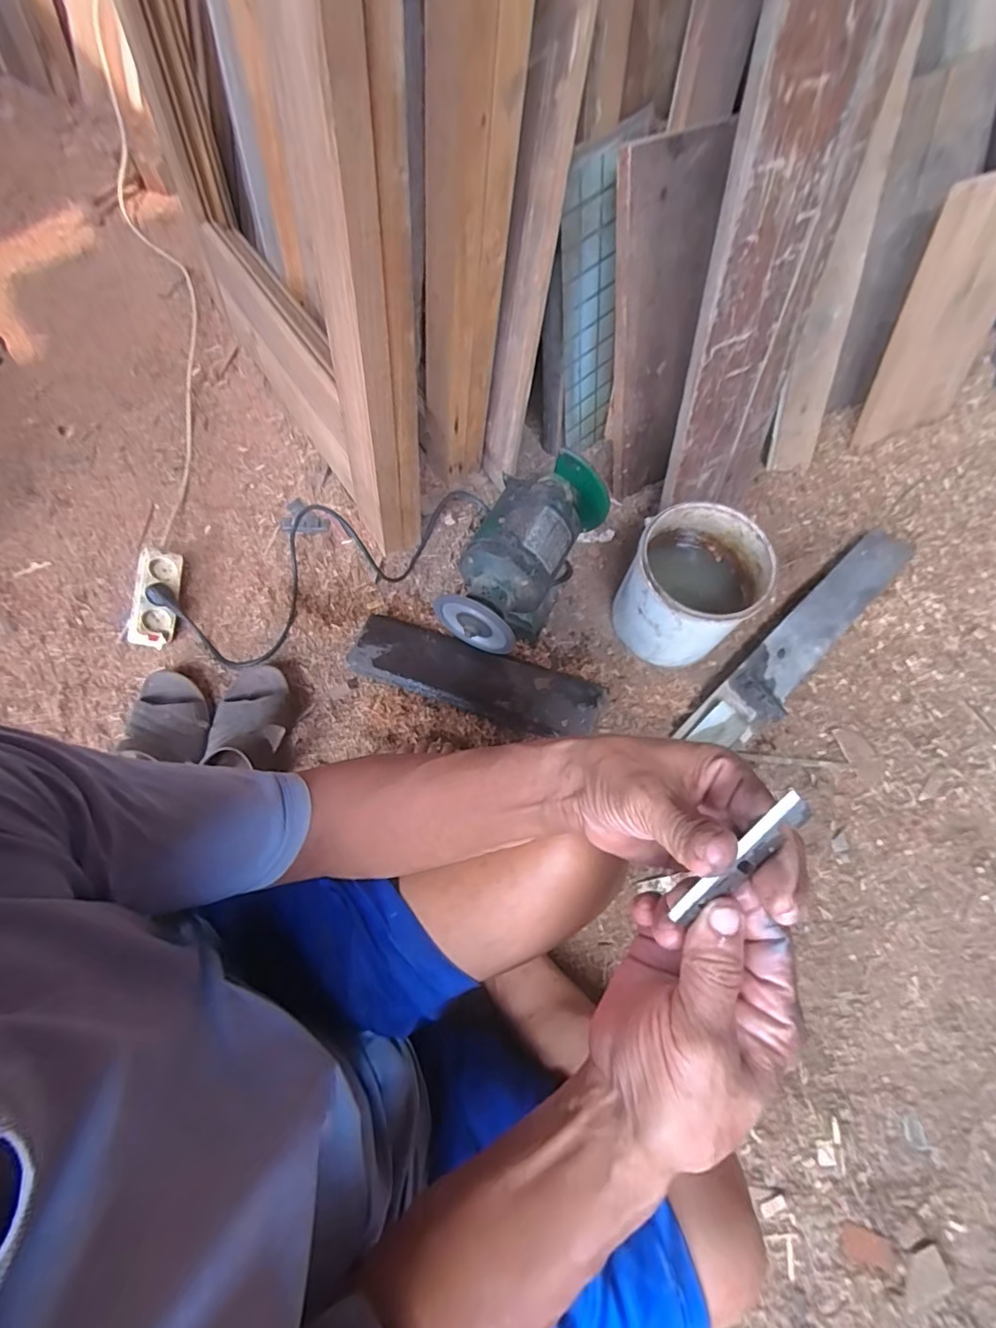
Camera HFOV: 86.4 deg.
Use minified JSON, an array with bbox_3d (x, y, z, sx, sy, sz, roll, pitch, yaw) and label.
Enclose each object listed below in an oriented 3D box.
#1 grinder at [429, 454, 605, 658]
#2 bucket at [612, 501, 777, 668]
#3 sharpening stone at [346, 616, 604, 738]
[{"bbox_3d":[0.037,-0.143,0.776,0.128,0.178,0.290,28,69,14],"label":"grinder"},{"bbox_3d":[0.277,-0.105,0.769,0.171,0.184,0.173,-1,65,2],"label":"bucket"},{"bbox_3d":[-0.034,0.019,0.792,0.373,0.042,0.100,16,64,10],"label":"sharpening stone"}]

